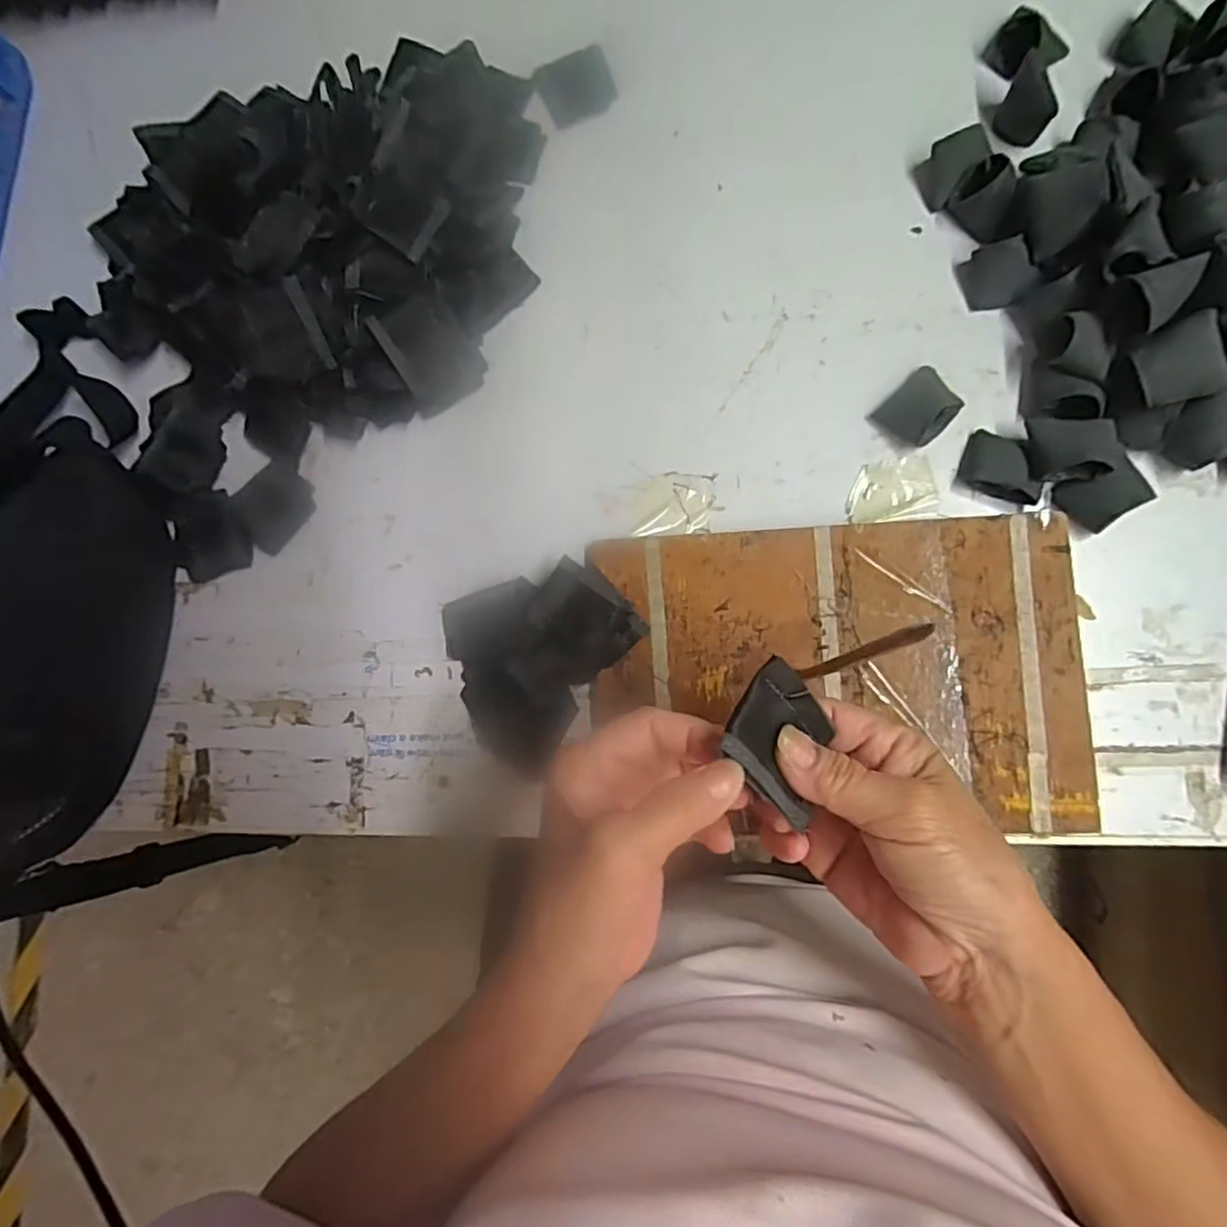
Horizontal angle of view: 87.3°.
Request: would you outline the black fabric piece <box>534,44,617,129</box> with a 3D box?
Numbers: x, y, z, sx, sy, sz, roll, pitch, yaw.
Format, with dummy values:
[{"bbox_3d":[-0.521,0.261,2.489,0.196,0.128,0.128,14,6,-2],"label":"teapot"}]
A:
[{"bbox_3d":[-0.026,-0.371,0.451,0.051,0.004,0.048,-25,81,4],"label":"black fabric piece"}]

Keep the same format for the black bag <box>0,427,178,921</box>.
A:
[{"bbox_3d":[-0.368,0.030,0.405,0.116,0.084,0.285,17,86,9],"label":"black bag"}]

